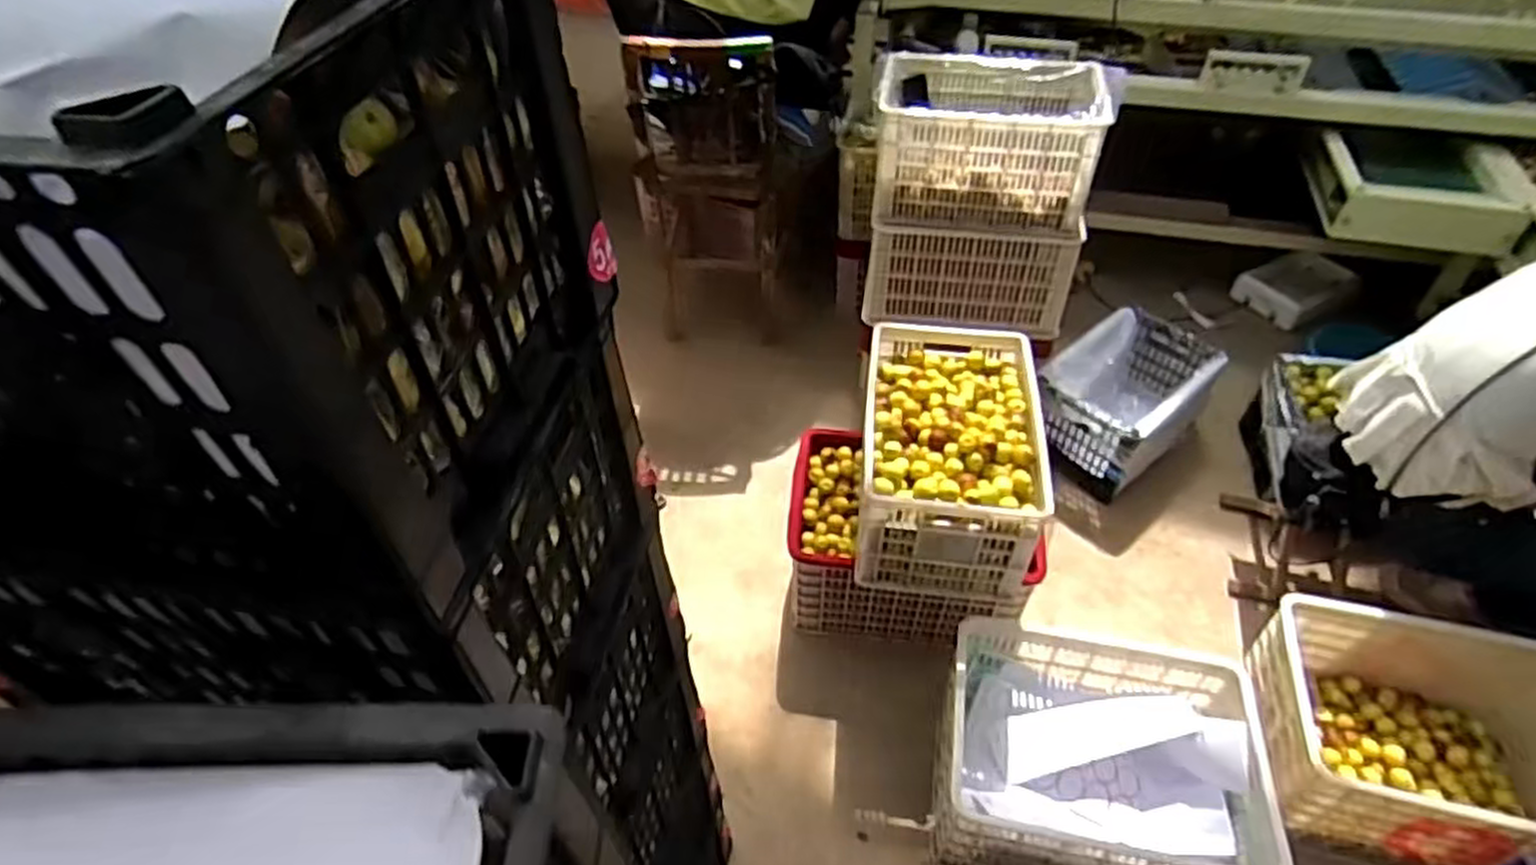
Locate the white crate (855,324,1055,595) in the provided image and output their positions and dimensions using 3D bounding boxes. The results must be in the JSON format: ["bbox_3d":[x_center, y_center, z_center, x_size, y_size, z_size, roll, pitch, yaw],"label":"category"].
[{"bbox_3d":[0.334,0.032,1.494,0.309,0.244,0.476,5,47,7],"label":"white crate"}]

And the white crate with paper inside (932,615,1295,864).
[{"bbox_3d":[0.548,0.562,1.356,0.486,0.245,0.364,8,47,10],"label":"white crate with paper inside"}]

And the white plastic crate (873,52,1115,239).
[{"bbox_3d":[0.465,-0.625,1.704,0.449,0.260,0.278,9,48,11],"label":"white plastic crate"}]

